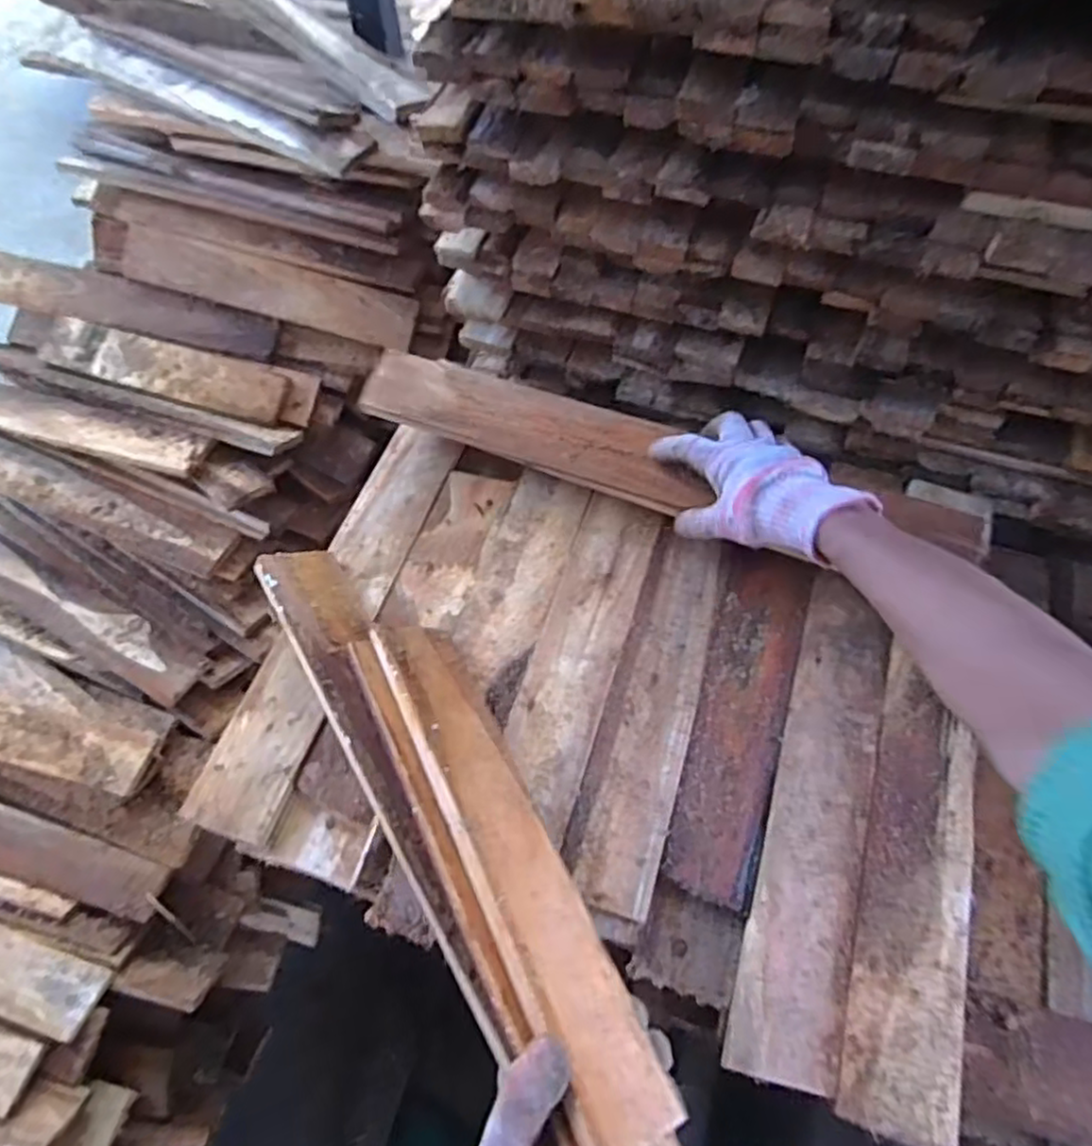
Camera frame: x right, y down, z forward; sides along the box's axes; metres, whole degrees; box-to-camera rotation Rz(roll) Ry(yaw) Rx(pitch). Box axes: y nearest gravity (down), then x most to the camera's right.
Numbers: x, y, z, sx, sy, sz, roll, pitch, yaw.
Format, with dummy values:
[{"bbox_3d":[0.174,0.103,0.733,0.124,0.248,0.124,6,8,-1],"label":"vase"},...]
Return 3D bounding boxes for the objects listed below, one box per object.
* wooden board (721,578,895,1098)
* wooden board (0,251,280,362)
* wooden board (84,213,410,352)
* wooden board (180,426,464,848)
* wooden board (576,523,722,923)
[{"bbox_3d":[0.209,0.170,0.536,0.072,0.010,0.366,17,65,10],"label":"wooden board"},{"bbox_3d":[-0.606,-0.379,0.990,0.468,0.019,0.073,13,91,3],"label":"wooden board"},{"bbox_3d":[-0.407,-0.398,0.971,0.465,0.023,0.070,16,109,2],"label":"wooden board"},{"bbox_3d":[-0.184,0.029,0.628,0.074,0.016,0.397,17,65,10],"label":"wooden board"},{"bbox_3d":[0.089,0.106,0.573,0.062,0.008,0.311,14,64,9],"label":"wooden board"}]

